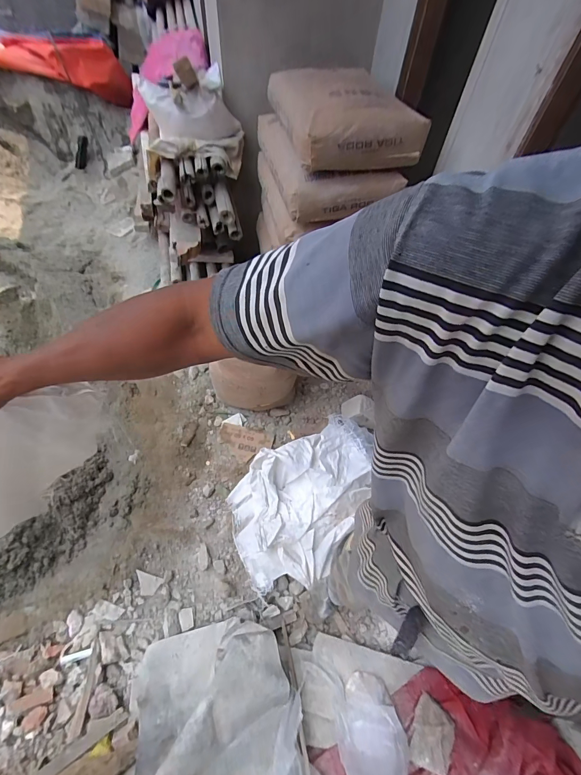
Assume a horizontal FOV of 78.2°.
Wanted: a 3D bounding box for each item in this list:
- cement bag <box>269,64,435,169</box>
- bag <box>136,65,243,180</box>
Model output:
[{"bbox_3d":[0.137,-0.839,1.084,0.350,0.130,0.491,-15,59,-13],"label":"cement bag"},{"bbox_3d":[-0.363,-1.006,1.366,0.355,0.224,0.317,-5,57,-7],"label":"bag"}]

